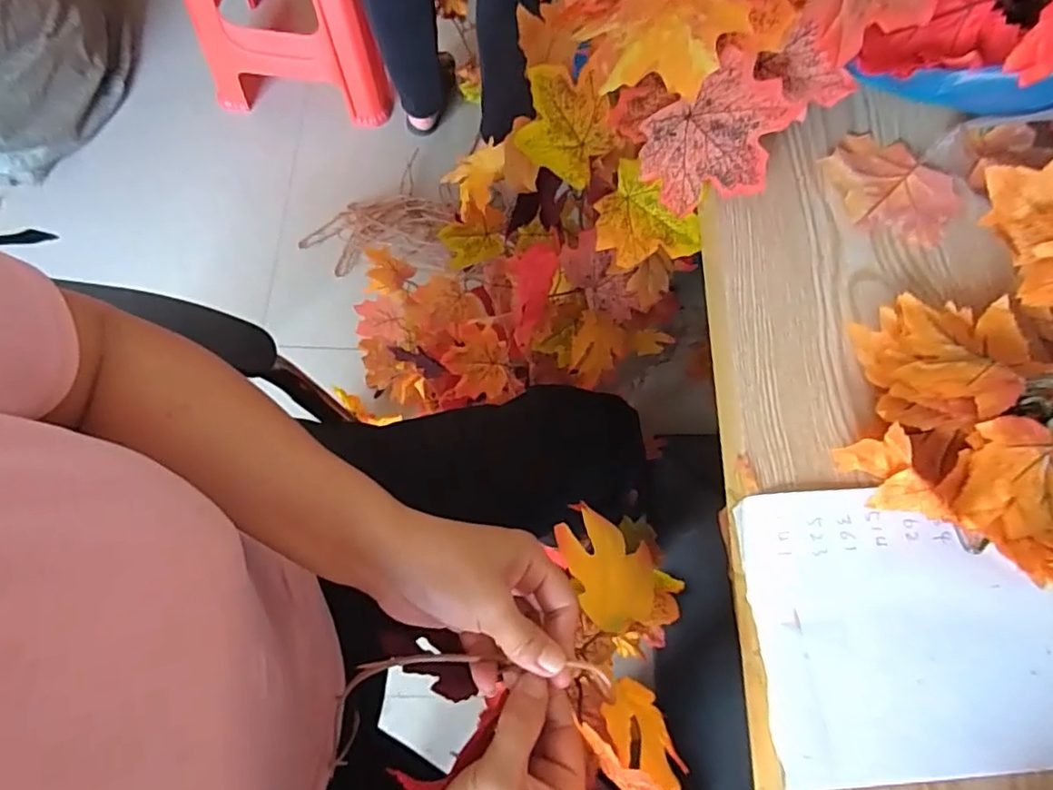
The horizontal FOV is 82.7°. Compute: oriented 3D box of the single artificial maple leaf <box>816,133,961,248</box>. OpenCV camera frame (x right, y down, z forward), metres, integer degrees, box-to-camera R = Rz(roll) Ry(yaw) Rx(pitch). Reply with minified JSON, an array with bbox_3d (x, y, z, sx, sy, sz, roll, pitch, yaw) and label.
[{"bbox_3d":[0.244,-0.139,0.403,0.071,0.008,0.089,-28,73,-12],"label":"single artificial maple leaf"}]

